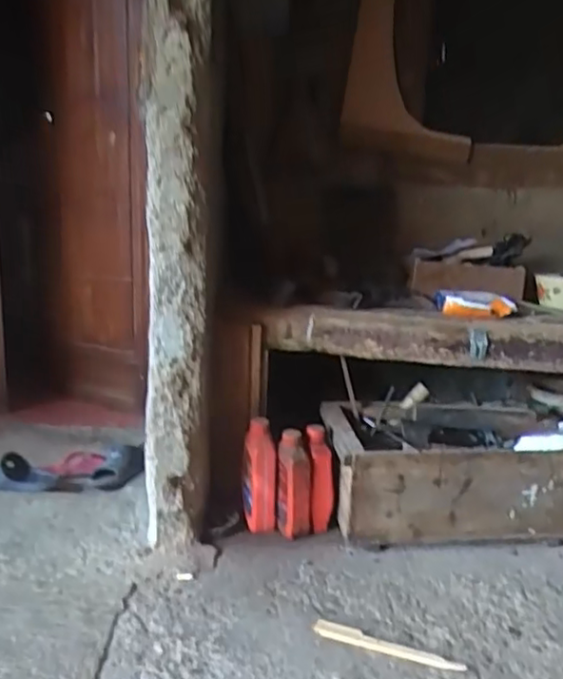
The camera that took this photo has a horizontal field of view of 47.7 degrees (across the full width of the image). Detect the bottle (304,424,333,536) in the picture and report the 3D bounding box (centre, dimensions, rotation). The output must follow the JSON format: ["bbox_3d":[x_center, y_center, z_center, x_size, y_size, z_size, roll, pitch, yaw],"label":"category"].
[{"bbox_3d":[0.084,0.316,1.403,0.062,0.236,0.059,2,12,1],"label":"bottle"}]

